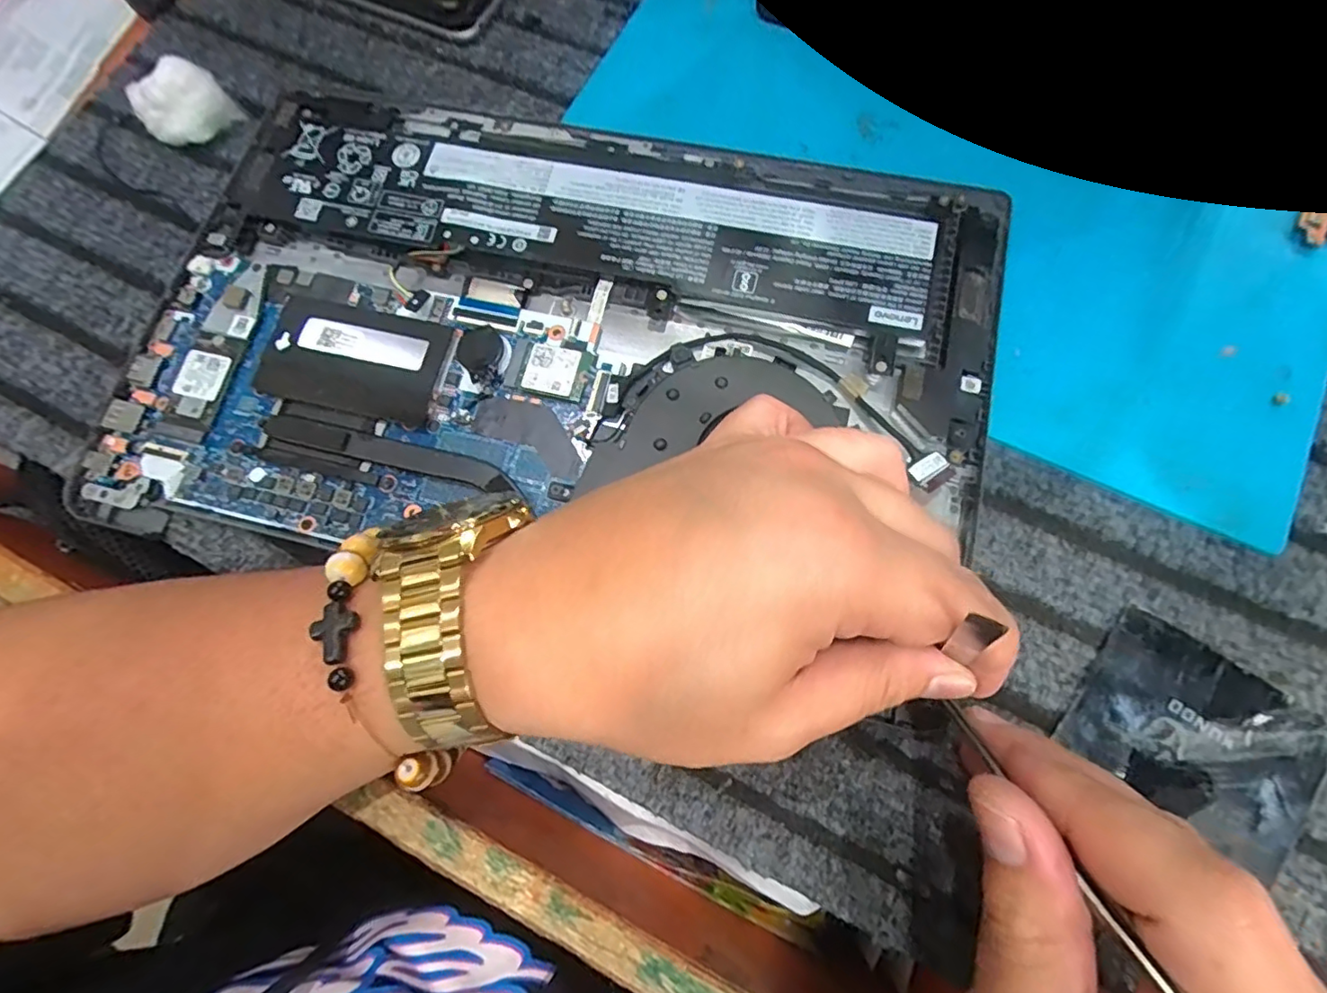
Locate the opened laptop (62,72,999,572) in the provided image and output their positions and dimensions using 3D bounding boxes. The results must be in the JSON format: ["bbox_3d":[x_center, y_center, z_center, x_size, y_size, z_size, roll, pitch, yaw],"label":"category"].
[{"bbox_3d":[-0.042,-0.069,0.243,0.354,0.012,0.225,10,75,5],"label":"opened laptop"}]

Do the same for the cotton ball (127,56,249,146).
[{"bbox_3d":[-0.234,-0.191,0.277,0.038,0.025,0.020,-36,76,-8],"label":"cotton ball"}]

